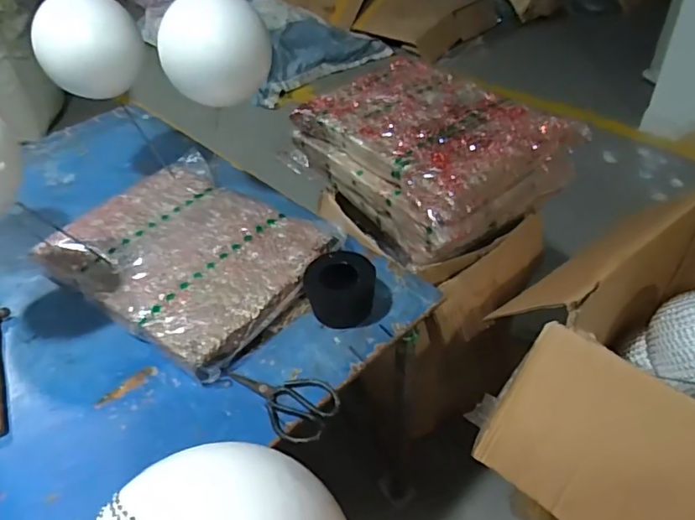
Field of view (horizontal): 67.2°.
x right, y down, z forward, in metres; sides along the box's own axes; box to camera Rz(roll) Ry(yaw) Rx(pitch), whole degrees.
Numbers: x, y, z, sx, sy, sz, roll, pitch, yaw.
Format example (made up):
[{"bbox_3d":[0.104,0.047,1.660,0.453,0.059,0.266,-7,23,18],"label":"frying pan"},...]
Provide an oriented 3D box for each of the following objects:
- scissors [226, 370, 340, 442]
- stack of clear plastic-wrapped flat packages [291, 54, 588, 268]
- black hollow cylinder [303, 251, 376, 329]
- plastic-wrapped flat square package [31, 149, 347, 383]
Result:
[{"bbox_3d":[-0.102,0.199,0.756,0.177,0.014,0.090,17,47,24],"label":"scissors"},{"bbox_3d":[0.163,-0.243,1.153,0.388,0.170,0.504,-30,47,-24],"label":"stack of clear plastic-wrapped flat packages"},{"bbox_3d":[-0.011,0.049,0.859,0.112,0.082,0.110,0,41,7],"label":"black hollow cylinder"},{"bbox_3d":[-0.295,-0.025,1.002,0.533,0.063,0.403,26,50,31],"label":"plastic-wrapped flat square package"}]

